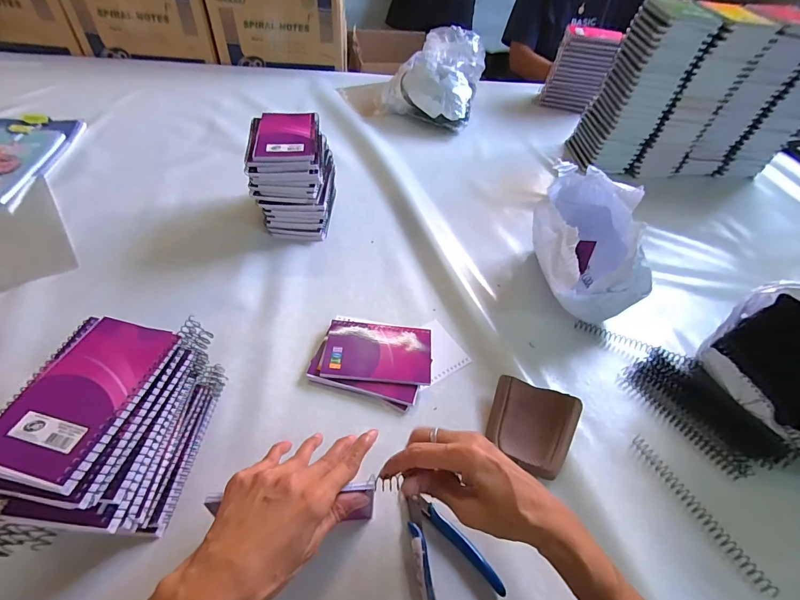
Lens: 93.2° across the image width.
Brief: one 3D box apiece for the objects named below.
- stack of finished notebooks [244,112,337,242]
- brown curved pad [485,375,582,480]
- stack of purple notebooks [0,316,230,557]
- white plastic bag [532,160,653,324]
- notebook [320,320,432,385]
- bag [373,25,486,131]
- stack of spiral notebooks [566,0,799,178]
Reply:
[{"bbox_3d":[-0.165,-0.193,0.595,0.112,0.139,0.132,-2,49,-7],"label":"stack of finished notebooks"},{"bbox_3d":[0.141,0.136,0.410,0.087,0.013,0.088,15,62,21],"label":"brown curved pad"},{"bbox_3d":[-0.252,0.113,0.335,0.109,0.121,0.183,8,49,2],"label":"stack of purple notebooks"},{"bbox_3d":[0.265,-0.082,0.535,0.138,0.143,0.211,3,49,-2],"label":"white plastic bag"},{"bbox_3d":[-0.026,0.062,0.468,0.128,0.011,0.080,5,54,-2],"label":"notebook"},{"bbox_3d":[0.070,-0.535,0.908,0.233,0.150,0.208,16,49,8],"label":"bag"},{"bbox_3d":[0.623,-0.423,0.786,0.412,0.282,0.139,1,49,-4],"label":"stack of spiral notebooks"}]

